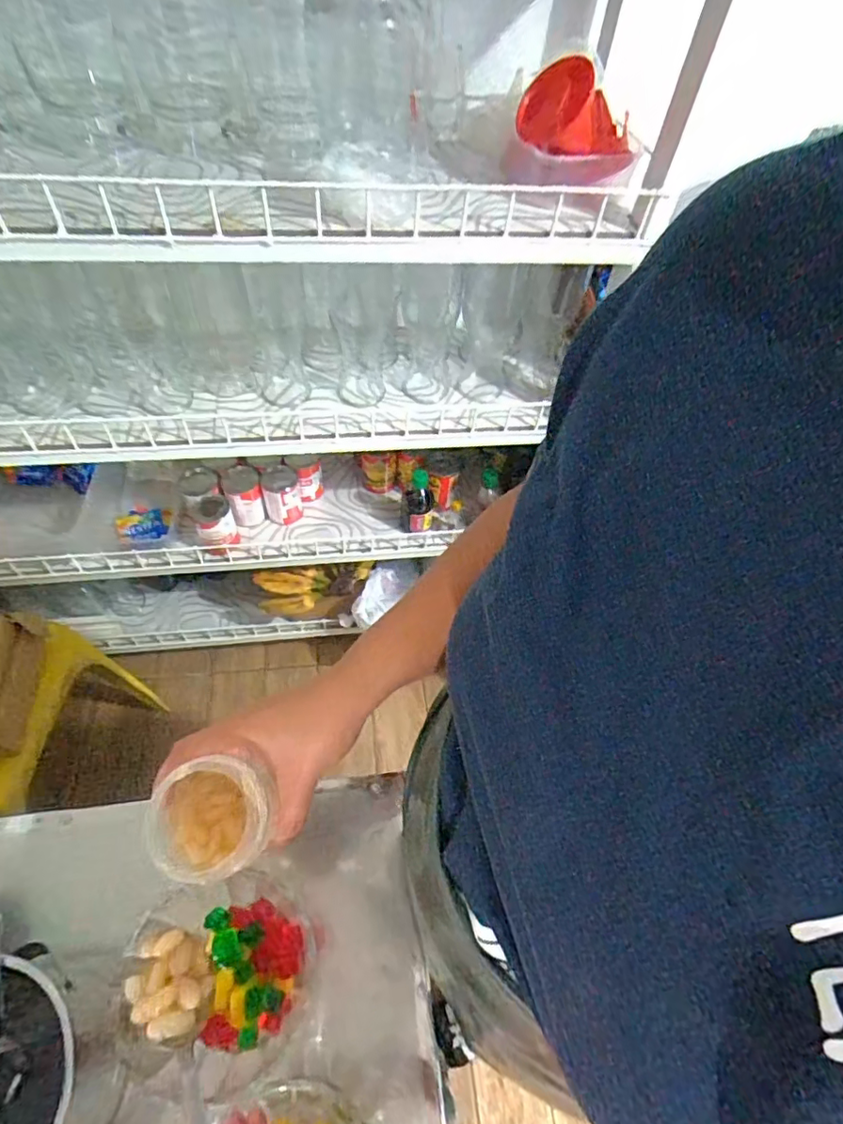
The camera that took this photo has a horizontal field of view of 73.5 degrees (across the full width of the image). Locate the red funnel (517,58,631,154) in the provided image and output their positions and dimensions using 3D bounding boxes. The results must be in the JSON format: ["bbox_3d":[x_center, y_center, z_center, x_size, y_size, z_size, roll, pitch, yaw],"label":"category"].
[{"bbox_3d":[0.182,-0.536,0.705,0.110,0.125,0.083,-48,36,1],"label":"red funnel"}]

